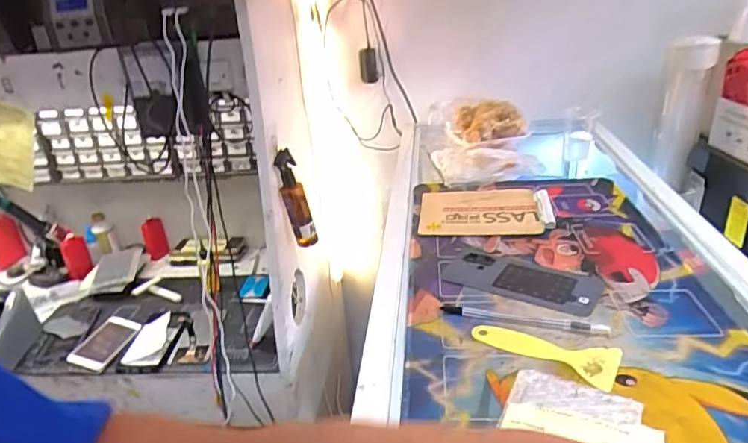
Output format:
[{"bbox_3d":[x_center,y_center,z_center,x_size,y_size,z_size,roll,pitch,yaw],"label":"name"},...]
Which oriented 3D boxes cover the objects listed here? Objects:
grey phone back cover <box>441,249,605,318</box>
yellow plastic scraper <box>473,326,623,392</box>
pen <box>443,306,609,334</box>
[{"bbox_3d":[0.159,0.062,0.582,0.169,0.005,0.080,10,29,29],"label":"grey phone back cover"},{"bbox_3d":[0.151,0.114,0.475,0.125,0.007,0.049,11,30,31],"label":"yellow plastic scraper"},{"bbox_3d":[0.142,0.093,0.512,0.154,0.006,0.016,3,26,18],"label":"pen"}]

